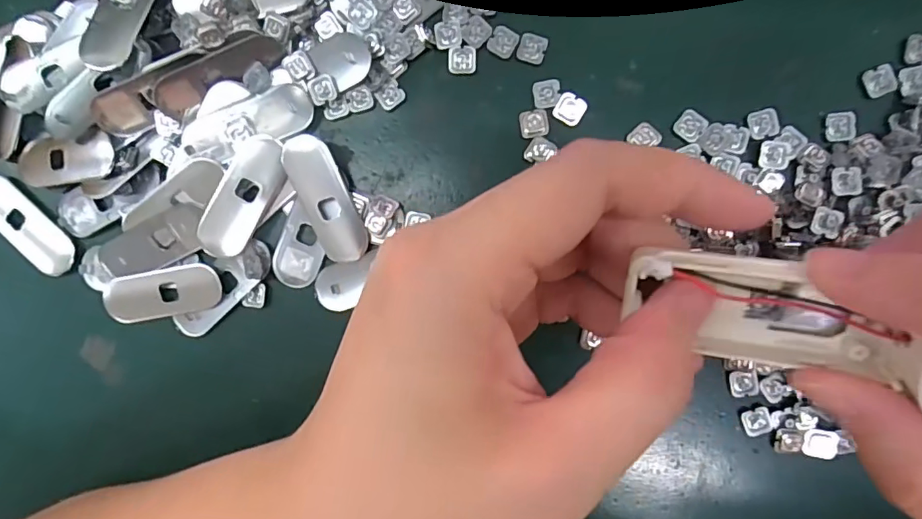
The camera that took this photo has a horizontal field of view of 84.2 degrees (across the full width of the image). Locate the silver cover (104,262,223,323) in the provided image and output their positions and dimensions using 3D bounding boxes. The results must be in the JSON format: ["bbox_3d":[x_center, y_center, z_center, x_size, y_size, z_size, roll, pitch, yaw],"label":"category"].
[{"bbox_3d":[-0.121,0.014,0.207,0.049,0.004,0.020,-10,91,5],"label":"silver cover"}]

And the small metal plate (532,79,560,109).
[{"bbox_3d":[0.032,-0.062,0.192,0.010,0.004,0.010,-5,92,5],"label":"small metal plate"}]

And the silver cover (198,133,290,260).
[{"bbox_3d":[-0.084,-0.023,0.196,0.020,0.004,0.050,32,94,3],"label":"silver cover"}]

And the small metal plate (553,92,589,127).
[{"bbox_3d":[0.041,-0.056,0.191,0.011,0.004,0.010,26,94,3],"label":"small metal plate"}]

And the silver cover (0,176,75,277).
[{"bbox_3d":[-0.181,-0.014,0.212,0.017,0.008,0.046,-38,89,5],"label":"silver cover"}]

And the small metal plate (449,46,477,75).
[{"bbox_3d":[0.001,-0.076,0.193,0.010,0.004,0.010,0,92,5],"label":"small metal plate"}]

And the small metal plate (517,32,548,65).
[{"bbox_3d":[0.027,-0.079,0.191,0.010,0.004,0.010,0,92,5],"label":"small metal plate"}]

